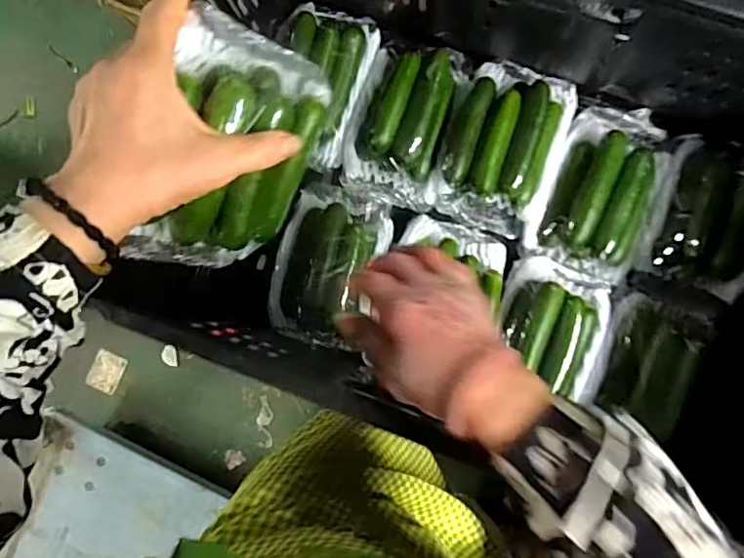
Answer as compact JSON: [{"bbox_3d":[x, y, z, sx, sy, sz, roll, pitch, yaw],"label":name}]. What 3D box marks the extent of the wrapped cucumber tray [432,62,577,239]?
[{"bbox_3d":[0.140,-0.147,0.587,0.122,0.048,0.178,21,89,7],"label":"wrapped cucumber tray"}]

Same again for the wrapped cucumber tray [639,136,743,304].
[{"bbox_3d":[0.348,-0.065,0.561,0.110,0.050,0.159,17,88,7],"label":"wrapped cucumber tray"}]

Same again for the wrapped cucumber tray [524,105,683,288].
[{"bbox_3d":[0.249,-0.096,0.570,0.124,0.046,0.186,23,89,7],"label":"wrapped cucumber tray"}]

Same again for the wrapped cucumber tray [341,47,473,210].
[{"bbox_3d":[0.035,-0.177,0.601,0.116,0.053,0.180,16,88,7],"label":"wrapped cucumber tray"}]

